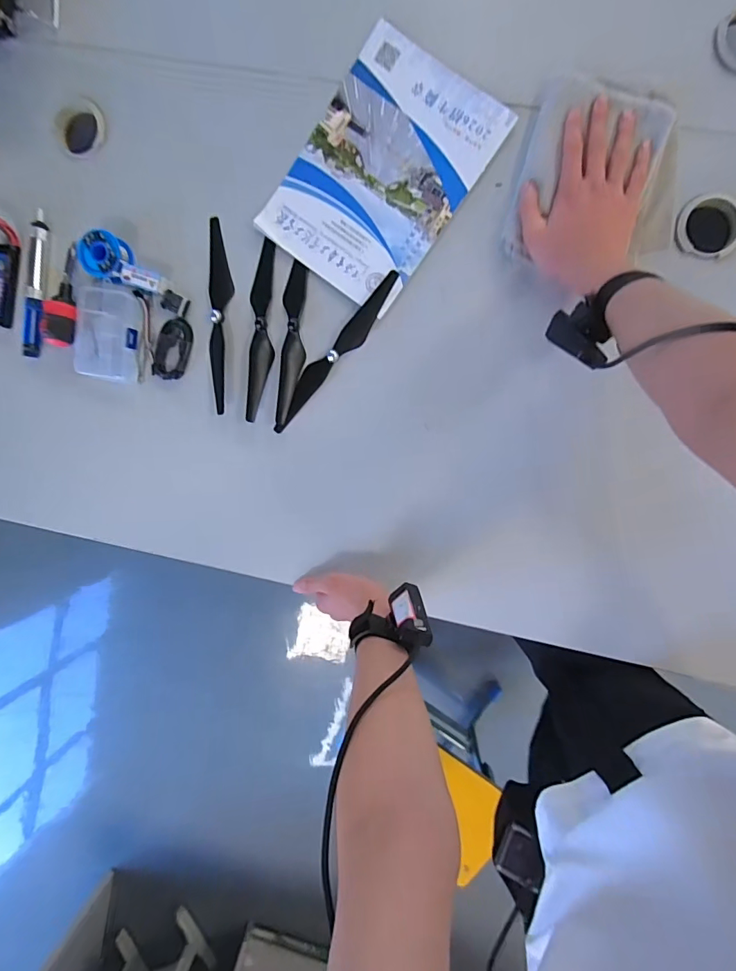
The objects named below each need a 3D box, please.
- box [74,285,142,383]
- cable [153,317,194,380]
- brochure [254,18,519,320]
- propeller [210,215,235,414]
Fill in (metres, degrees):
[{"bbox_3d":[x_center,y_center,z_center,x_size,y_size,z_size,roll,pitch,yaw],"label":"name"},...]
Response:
[{"bbox_3d":[-0.328,-0.191,0.582,0.077,0.018,0.109,11,98,4],"label":"box"},{"bbox_3d":[-0.247,-0.172,0.582,0.045,0.011,0.078,21,99,2],"label":"cable"},{"bbox_3d":[0.015,-0.355,0.527,0.186,0.006,0.255,36,101,0],"label":"brochure"},{"bbox_3d":[-0.183,-0.208,0.567,0.028,0.012,0.229,3,98,5],"label":"propeller"}]

